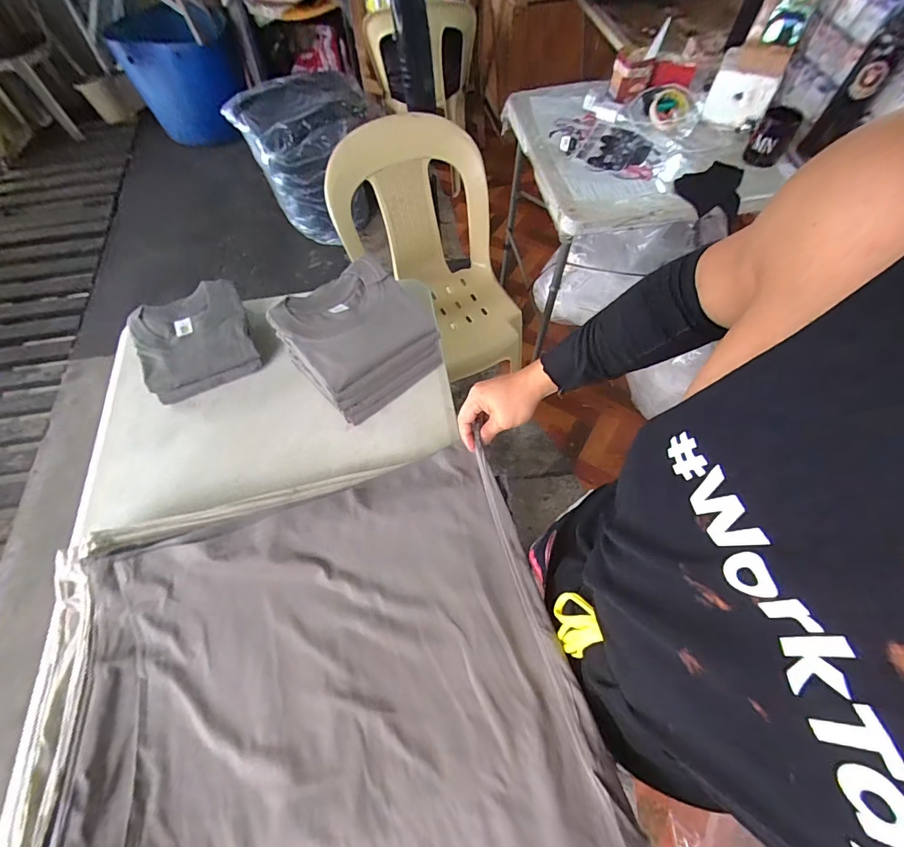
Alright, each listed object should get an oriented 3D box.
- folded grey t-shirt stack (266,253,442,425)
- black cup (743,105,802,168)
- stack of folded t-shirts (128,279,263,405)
[{"bbox_3d":[-0.153,-0.136,0.687,0.194,0.132,0.181,-40,68,-18],"label":"folded grey t-shirt stack"},{"bbox_3d":[0.734,-0.655,0.947,0.074,0.104,0.068,34,68,18],"label":"black cup"},{"bbox_3d":[-0.454,-0.150,0.735,0.180,0.066,0.172,-24,64,-11],"label":"stack of folded t-shirts"}]

